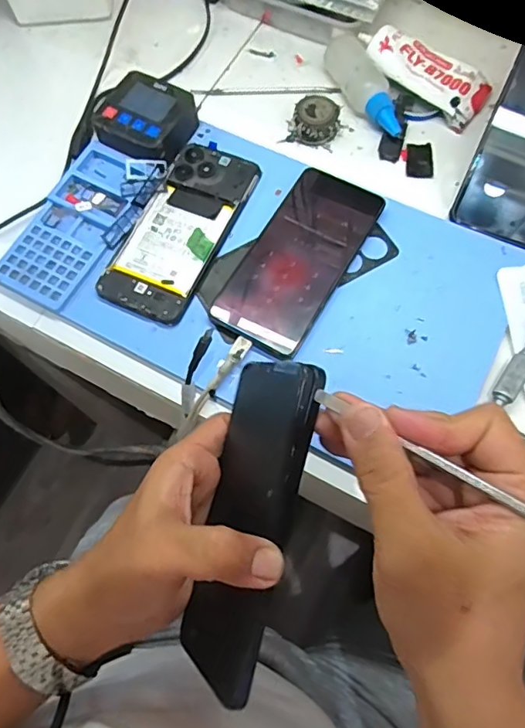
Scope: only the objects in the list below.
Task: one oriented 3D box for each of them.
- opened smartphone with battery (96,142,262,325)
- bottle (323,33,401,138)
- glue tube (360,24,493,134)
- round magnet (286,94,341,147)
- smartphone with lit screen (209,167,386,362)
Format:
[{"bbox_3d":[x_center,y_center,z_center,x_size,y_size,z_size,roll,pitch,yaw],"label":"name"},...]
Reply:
[{"bbox_3d":[-0.066,-0.114,0.430,0.072,0.013,0.163,23,73,10],"label":"opened smartphone with battery"},{"bbox_3d":[0.092,-0.246,0.477,0.031,0.034,0.105,-26,72,-7],"label":"bottle"},{"bbox_3d":[0.148,-0.267,0.486,0.120,0.029,0.055,33,75,13],"label":"glue tube"},{"bbox_3d":[0.048,-0.215,0.474,0.039,0.023,0.038,-1,70,2],"label":"round magnet"},{"bbox_3d":[0.029,-0.085,0.423,0.075,0.011,0.161,29,74,11],"label":"smartphone with lit screen"}]

